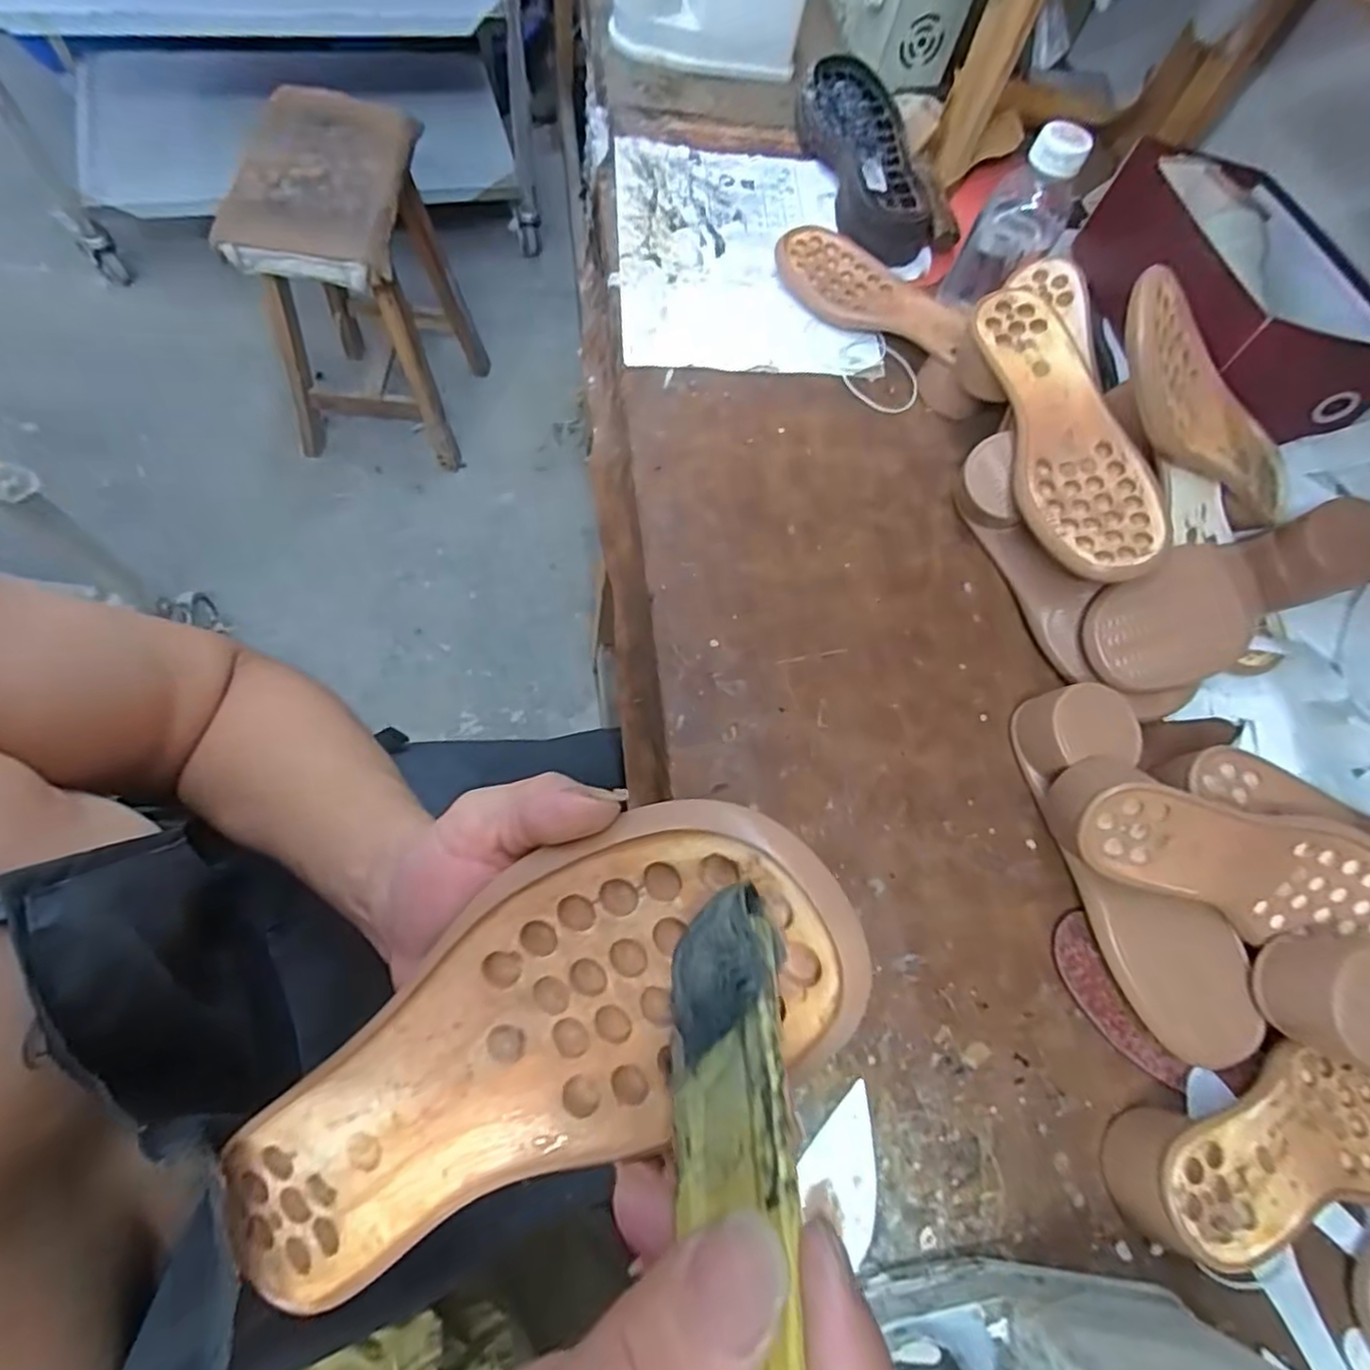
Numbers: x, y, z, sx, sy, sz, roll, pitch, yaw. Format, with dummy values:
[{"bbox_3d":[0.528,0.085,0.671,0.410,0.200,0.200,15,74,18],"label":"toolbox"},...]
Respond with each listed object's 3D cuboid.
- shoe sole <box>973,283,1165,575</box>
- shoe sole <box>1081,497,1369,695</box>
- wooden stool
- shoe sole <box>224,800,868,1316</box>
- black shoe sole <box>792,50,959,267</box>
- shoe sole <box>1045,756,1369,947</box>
[{"bbox_3d":[0.284,-0.187,0.500,0.090,0.043,0.240,-6,70,-11],"label":"shoe sole"},{"bbox_3d":[0.398,-0.069,0.494,0.224,0.057,0.087,-25,73,-16],"label":"shoe sole"},{"bbox_3d":[-0.550,-0.670,1.195,0.304,0.488,0.351,3,68,-7],"label":"wooden stool"},{"bbox_3d":[-0.056,0.117,0.204,0.233,0.022,0.080,-38,72,13],"label":"shoe sole"},{"bbox_3d":[0.192,-0.548,0.694,0.111,0.033,0.259,-6,70,-11],"label":"black shoe sole"},{"bbox_3d":[0.352,0.110,0.433,0.242,0.073,0.081,19,107,-10],"label":"shoe sole"}]

